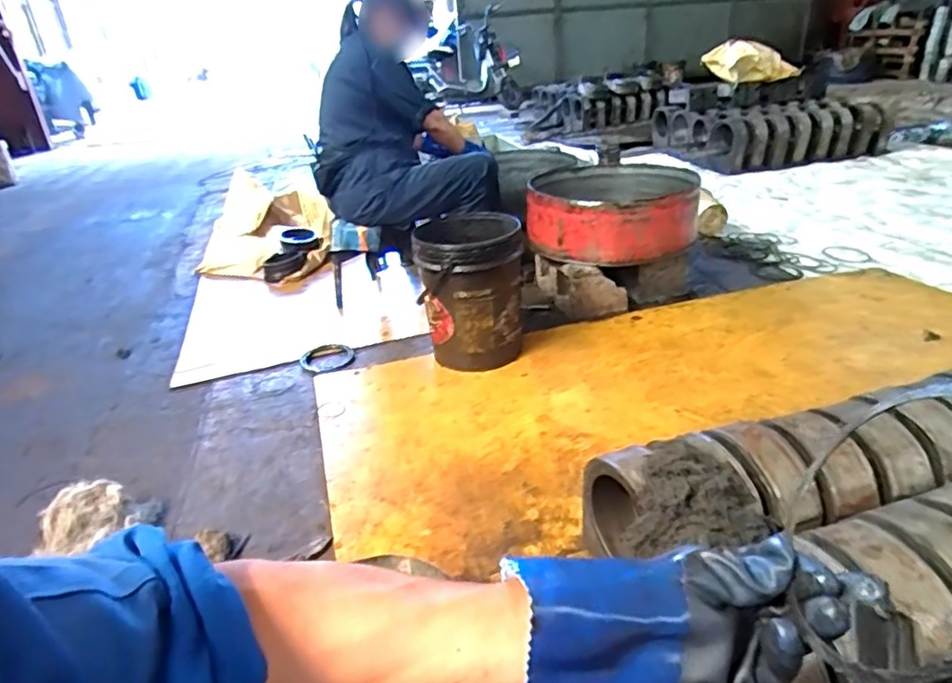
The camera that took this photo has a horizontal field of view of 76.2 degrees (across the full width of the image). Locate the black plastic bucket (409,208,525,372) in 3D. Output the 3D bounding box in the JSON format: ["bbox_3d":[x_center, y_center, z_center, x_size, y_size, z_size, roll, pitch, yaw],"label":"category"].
[{"bbox_3d":[-0.017,-0.146,1.823,0.281,0.401,0.351,-4,26,0],"label":"black plastic bucket"}]

